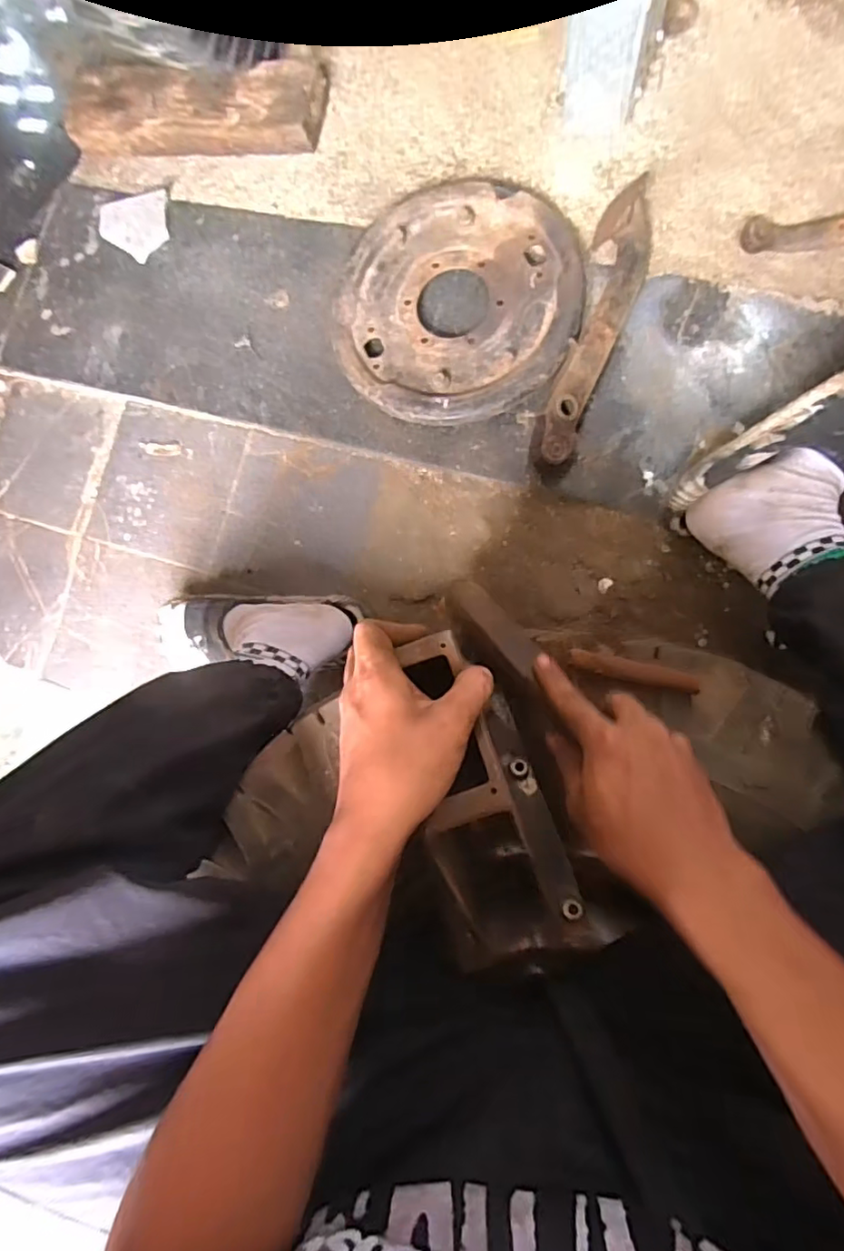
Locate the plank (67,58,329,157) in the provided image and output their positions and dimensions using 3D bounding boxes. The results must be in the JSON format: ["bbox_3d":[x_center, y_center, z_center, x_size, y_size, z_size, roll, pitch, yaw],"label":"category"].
[{"bbox_3d":[-0.303,-0.681,0.784,0.347,0.056,0.100,7,86,11],"label":"plank"}]

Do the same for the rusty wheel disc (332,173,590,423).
[{"bbox_3d":[0.043,-0.387,0.722,0.282,0.040,0.287,0,89,10],"label":"rusty wheel disc"}]

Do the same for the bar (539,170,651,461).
[{"bbox_3d":[0.204,-0.347,0.686,0.066,0.046,0.345,16,88,11],"label":"bar"}]

